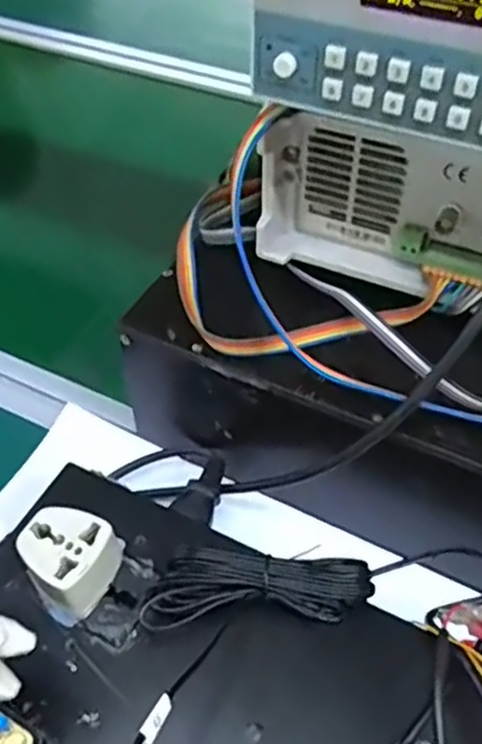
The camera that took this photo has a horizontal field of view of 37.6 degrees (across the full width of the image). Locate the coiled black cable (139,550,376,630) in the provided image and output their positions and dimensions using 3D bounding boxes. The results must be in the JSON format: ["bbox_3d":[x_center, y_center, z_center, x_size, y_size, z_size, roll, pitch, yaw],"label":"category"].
[{"bbox_3d":[0.007,0.099,0.326,0.102,0.028,0.026,-1,47,-1],"label":"coiled black cable"}]

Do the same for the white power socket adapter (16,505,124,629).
[{"bbox_3d":[-0.079,0.086,0.332,0.039,0.037,0.043,31,54,25],"label":"white power socket adapter"}]

